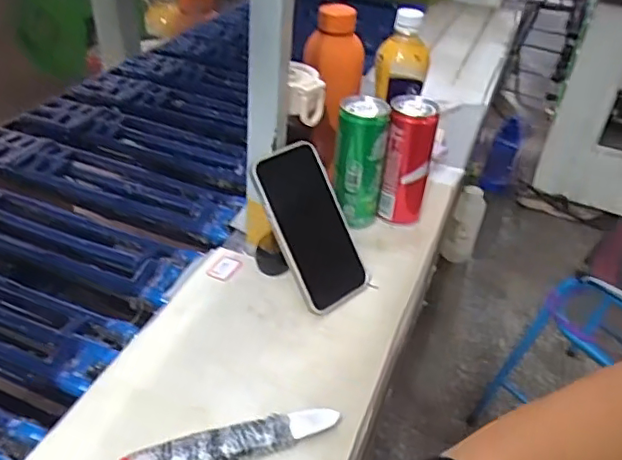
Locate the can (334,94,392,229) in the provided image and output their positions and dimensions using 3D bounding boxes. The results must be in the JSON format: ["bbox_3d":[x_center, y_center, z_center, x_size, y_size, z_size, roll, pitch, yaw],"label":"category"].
[{"bbox_3d":[0.056,-0.076,0.661,0.058,0.139,0.051,6,36,0],"label":"can"}]

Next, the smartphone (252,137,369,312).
[{"bbox_3d":[0.002,-0.004,0.580,0.079,0.160,0.010,-28,5,-30],"label":"smartphone"}]

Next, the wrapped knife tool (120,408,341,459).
[{"bbox_3d":[-0.059,0.162,0.443,0.164,0.019,0.028,-9,39,-20],"label":"wrapped knife tool"}]

